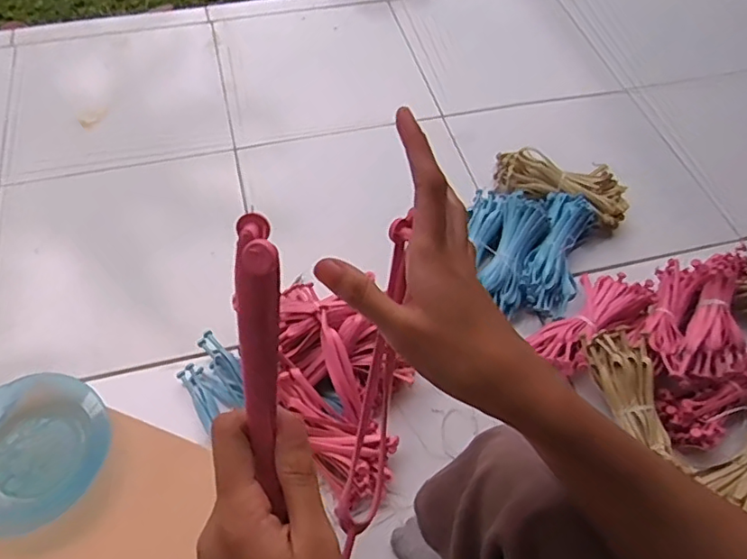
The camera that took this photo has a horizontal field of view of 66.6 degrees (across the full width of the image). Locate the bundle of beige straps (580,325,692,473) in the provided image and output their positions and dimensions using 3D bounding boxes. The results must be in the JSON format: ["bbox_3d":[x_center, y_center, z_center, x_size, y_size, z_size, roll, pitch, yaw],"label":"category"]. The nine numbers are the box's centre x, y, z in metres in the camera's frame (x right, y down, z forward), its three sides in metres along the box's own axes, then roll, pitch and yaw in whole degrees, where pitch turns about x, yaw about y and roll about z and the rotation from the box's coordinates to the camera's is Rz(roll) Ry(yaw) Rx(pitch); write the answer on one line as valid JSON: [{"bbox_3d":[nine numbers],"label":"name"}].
[{"bbox_3d":[0.334,0.141,0.735,0.075,0.033,0.174,-9,58,-8],"label":"bundle of beige straps"}]

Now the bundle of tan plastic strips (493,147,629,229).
[{"bbox_3d":[0.316,-0.161,0.964,0.230,0.062,0.078,25,59,12],"label":"bundle of tan plastic strips"}]

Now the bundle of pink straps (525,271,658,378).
[{"bbox_3d":[0.315,0.057,0.818,0.101,0.062,0.195,39,63,20],"label":"bundle of pink straps"}]

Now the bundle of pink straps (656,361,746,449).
[{"bbox_3d":[0.479,0.152,0.753,0.209,0.048,0.092,-16,60,-13],"label":"bundle of pink straps"}]

